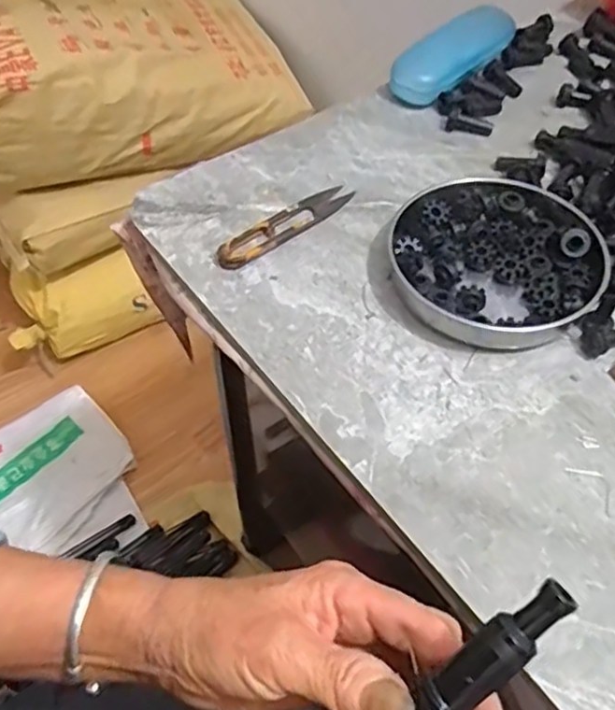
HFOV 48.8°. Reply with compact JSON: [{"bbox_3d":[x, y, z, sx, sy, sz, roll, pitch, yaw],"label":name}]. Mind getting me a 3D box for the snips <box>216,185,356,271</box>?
[{"bbox_3d":[-0.015,-0.095,0.486,0.118,0.009,0.026,-35,61,-24],"label":"snips"}]

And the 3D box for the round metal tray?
[{"bbox_3d":[0.125,-0.067,0.455,0.133,0.026,0.135,1,53,-1],"label":"round metal tray"}]

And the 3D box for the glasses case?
[{"bbox_3d":[0.136,-0.268,0.602,0.145,0.031,0.050,-37,62,-25],"label":"glasses case"}]

